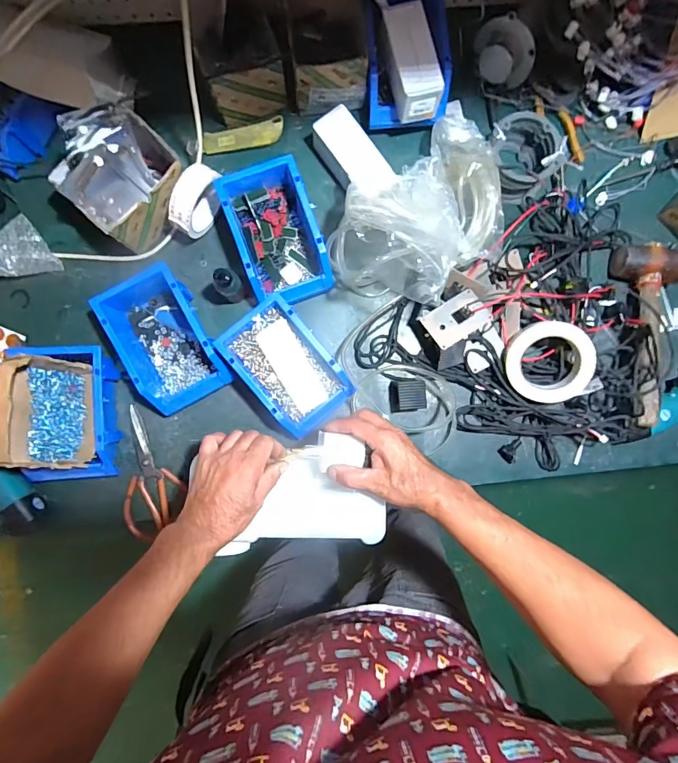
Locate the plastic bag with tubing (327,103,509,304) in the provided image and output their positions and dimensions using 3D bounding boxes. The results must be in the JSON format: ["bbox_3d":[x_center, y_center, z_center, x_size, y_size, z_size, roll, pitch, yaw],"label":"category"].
[{"bbox_3d":[0.133,-0.233,0.579,0.179,0.152,0.278,43,88,-2],"label":"plastic bag with tubing"}]

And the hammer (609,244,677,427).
[{"bbox_3d":[0.464,-0.072,0.623,0.098,0.069,0.275,8,89,-3],"label":"hammer"}]

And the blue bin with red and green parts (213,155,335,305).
[{"bbox_3d":[-0.089,-0.209,0.600,0.115,0.073,0.184,-20,91,-3],"label":"blue bin with red and green parts"}]

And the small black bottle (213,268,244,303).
[{"bbox_3d":[-0.156,-0.135,0.589,0.028,0.097,0.029,23,88,-3],"label":"small black bottle"}]

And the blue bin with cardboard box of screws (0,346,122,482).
[{"bbox_3d":[-0.373,0.046,0.557,0.114,0.118,0.183,-3,90,-3],"label":"blue bin with cardboard box of screws"}]

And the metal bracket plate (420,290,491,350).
[{"bbox_3d":[0.172,-0.091,0.606,0.087,0.009,0.058,-33,77,-3],"label":"metal bracket plate"}]

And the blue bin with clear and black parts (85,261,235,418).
[{"bbox_3d":[-0.249,-0.060,0.598,0.121,0.081,0.191,-28,91,-3],"label":"blue bin with clear and black parts"}]

